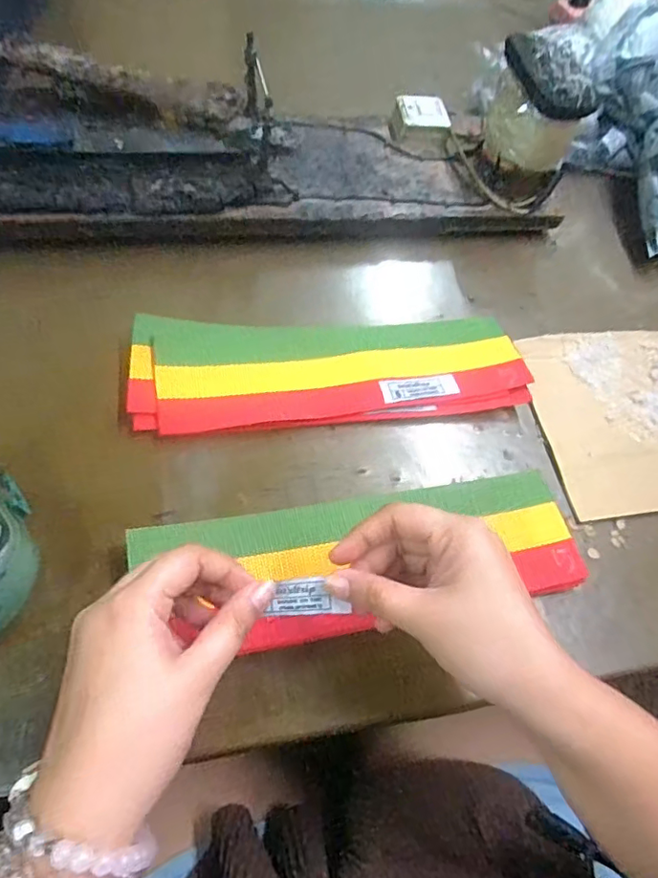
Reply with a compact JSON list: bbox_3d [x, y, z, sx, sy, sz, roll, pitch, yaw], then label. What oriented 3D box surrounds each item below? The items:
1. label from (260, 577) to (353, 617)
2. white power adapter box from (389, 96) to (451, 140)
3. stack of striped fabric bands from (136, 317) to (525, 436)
[{"bbox_3d":[-0.012,0.082,0.281,0.038,0.004,0.021,-5,100,-5],"label":"label"},{"bbox_3d":[0.088,-0.310,0.526,0.054,0.023,0.042,-7,62,-12],"label":"white power adapter box"},{"bbox_3d":[0.005,-0.054,0.405,0.285,0.024,0.088,-4,61,-10],"label":"stack of striped fabric bands"}]

